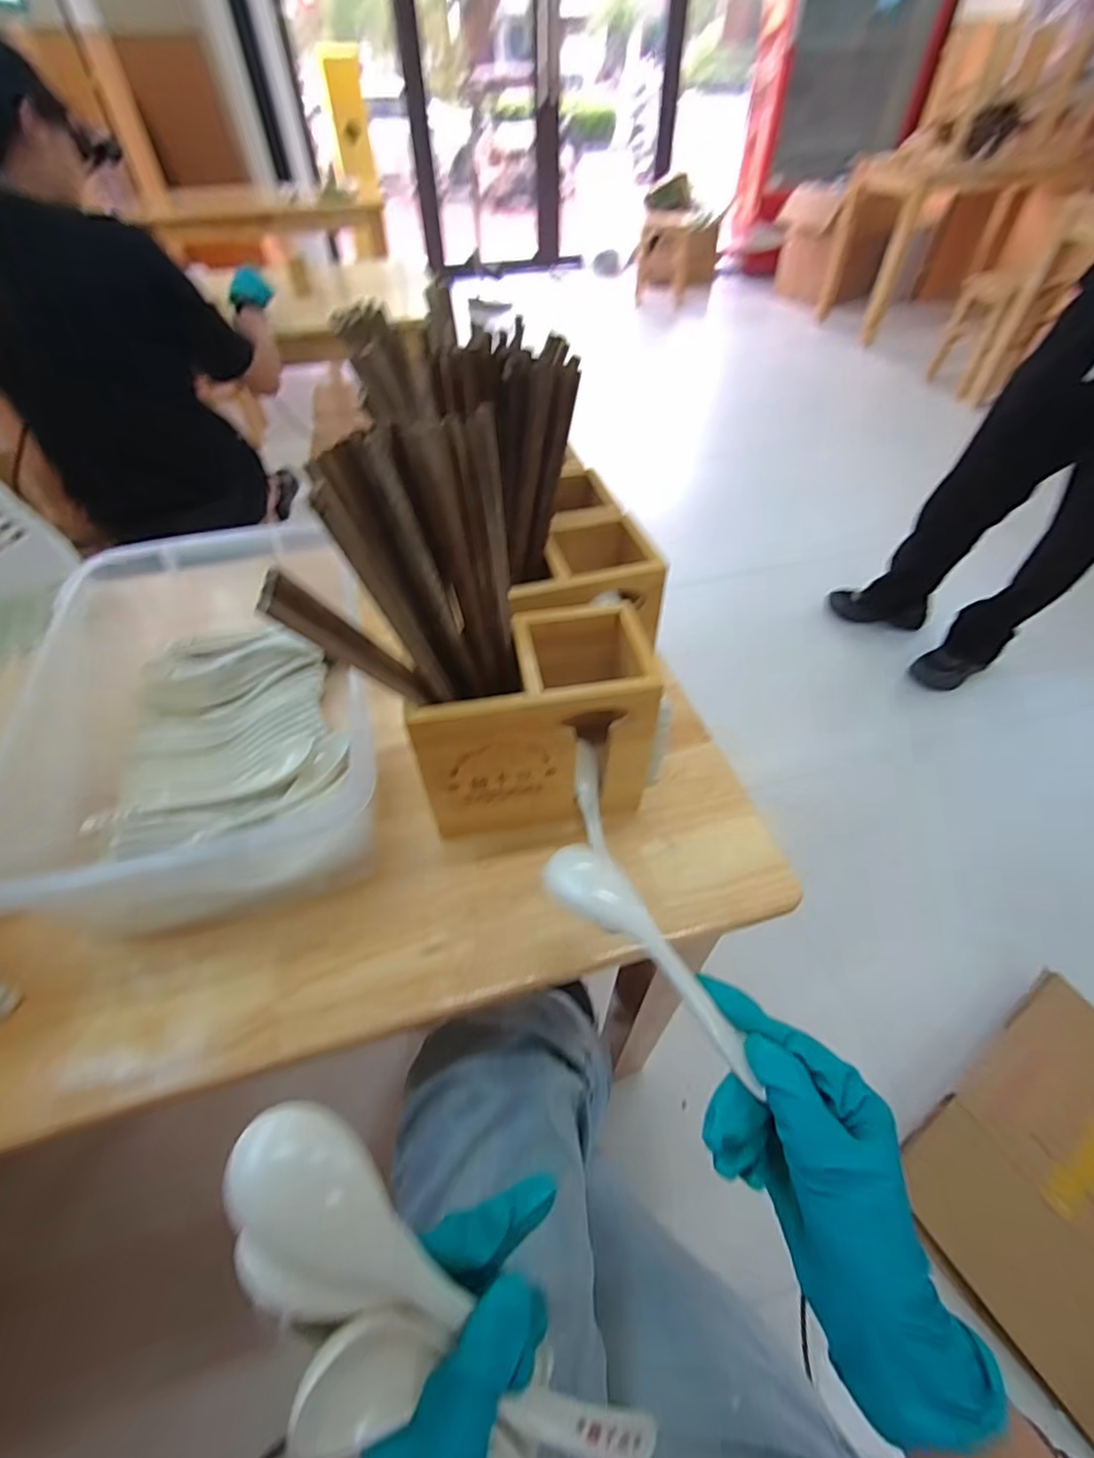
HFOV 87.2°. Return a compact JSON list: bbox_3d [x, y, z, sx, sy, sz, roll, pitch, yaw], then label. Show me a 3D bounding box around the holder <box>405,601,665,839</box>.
[{"bbox_3d":[-0.009,-0.001,0.443,0.167,0.147,0.099,-7,51,-5],"label":"holder"}]

